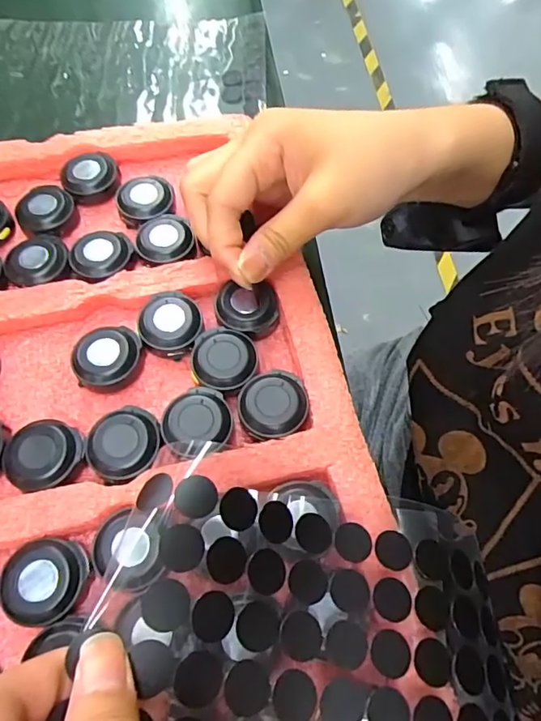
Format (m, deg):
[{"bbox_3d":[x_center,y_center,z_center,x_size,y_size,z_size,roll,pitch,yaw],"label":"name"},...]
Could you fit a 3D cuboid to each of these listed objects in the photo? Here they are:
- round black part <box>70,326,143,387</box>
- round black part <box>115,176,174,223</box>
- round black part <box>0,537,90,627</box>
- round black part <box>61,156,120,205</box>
[{"bbox_3d":[-0.071,-0.001,0.224,0.030,0.012,0.026,-31,69,-16],"label":"round black part"},{"bbox_3d":[-0.066,-0.083,0.266,0.029,0.010,0.027,1,64,-2],"label":"round black part"},{"bbox_3d":[-0.081,0.079,0.181,0.028,0.005,0.028,8,64,2],"label":"round black part"},{"bbox_3d":[-0.098,-0.099,0.276,0.028,0.014,0.028,1,64,-2],"label":"round black part"}]

